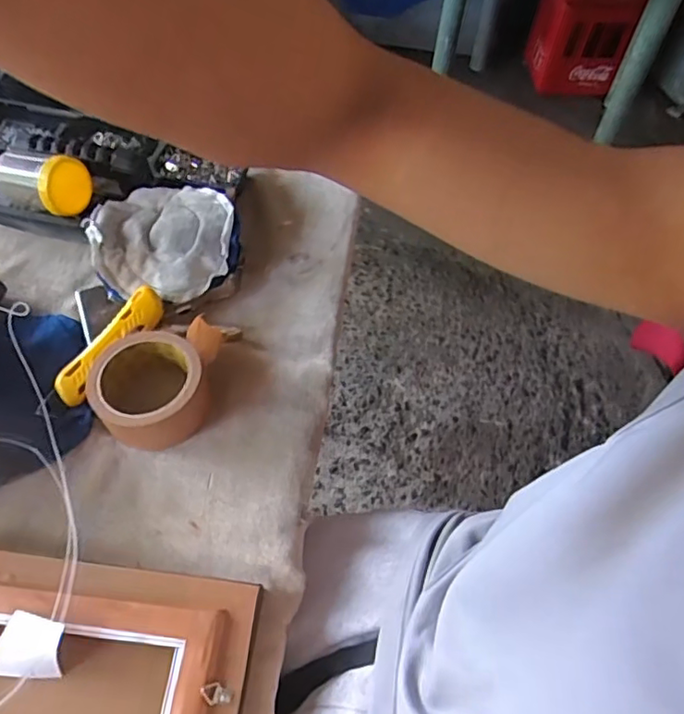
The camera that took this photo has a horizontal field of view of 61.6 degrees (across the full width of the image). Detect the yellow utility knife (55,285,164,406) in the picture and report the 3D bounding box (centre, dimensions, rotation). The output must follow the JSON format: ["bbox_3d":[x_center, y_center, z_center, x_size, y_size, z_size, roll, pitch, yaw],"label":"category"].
[{"bbox_3d":[-0.219,-0.012,0.544,0.032,0.016,0.129,34,77,18],"label":"yellow utility knife"}]

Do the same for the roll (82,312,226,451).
[{"bbox_3d":[-0.171,0.016,0.529,0.098,0.051,0.131,5,55,-1],"label":"roll"}]

